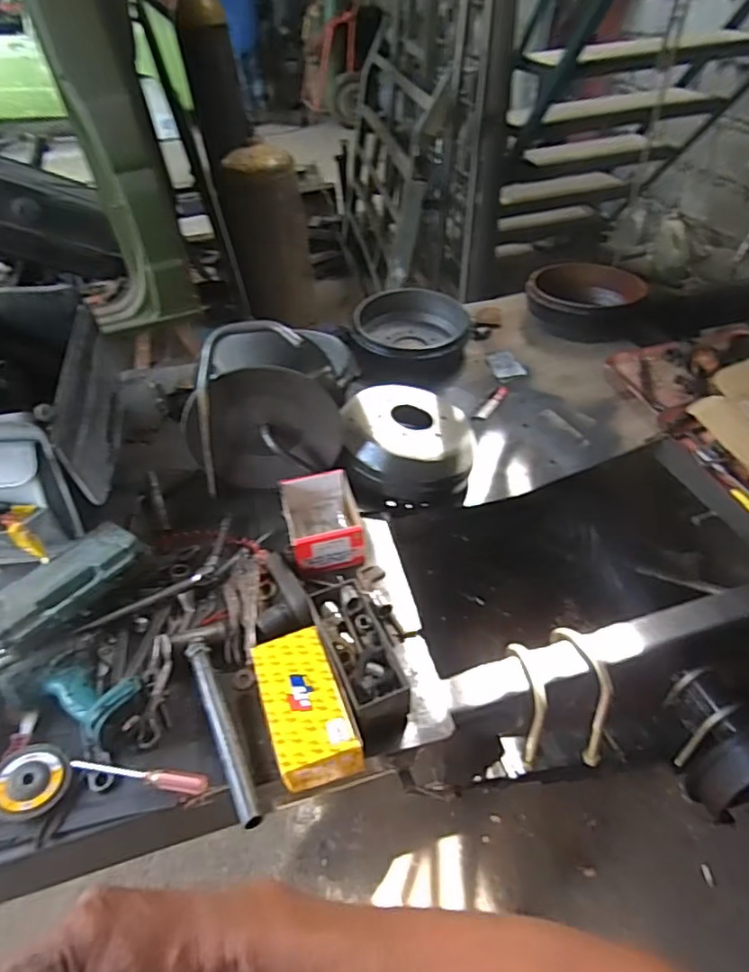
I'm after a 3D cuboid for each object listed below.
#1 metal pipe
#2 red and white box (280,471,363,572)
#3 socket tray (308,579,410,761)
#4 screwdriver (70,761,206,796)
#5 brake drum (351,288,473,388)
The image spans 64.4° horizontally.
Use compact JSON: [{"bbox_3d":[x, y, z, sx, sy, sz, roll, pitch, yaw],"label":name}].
[{"bbox_3d":[-0.207,0.327,0.812,0.028,0.020,0.276,-21,46,-16],"label":"metal pipe"},{"bbox_3d":[-0.091,0.062,1.067,0.124,0.073,0.181,-12,44,-8],"label":"red and white box"},{"bbox_3d":[-0.019,0.246,0.858,0.091,0.068,0.248,-18,45,-13],"label":"socket tray"},{"bbox_3d":[-0.300,0.371,0.760,0.179,0.022,0.021,3,44,9],"label":"screwdriver"},{"bbox_3d":[0.095,-0.402,1.563,0.308,0.107,0.269,5,44,11],"label":"brake drum"}]

